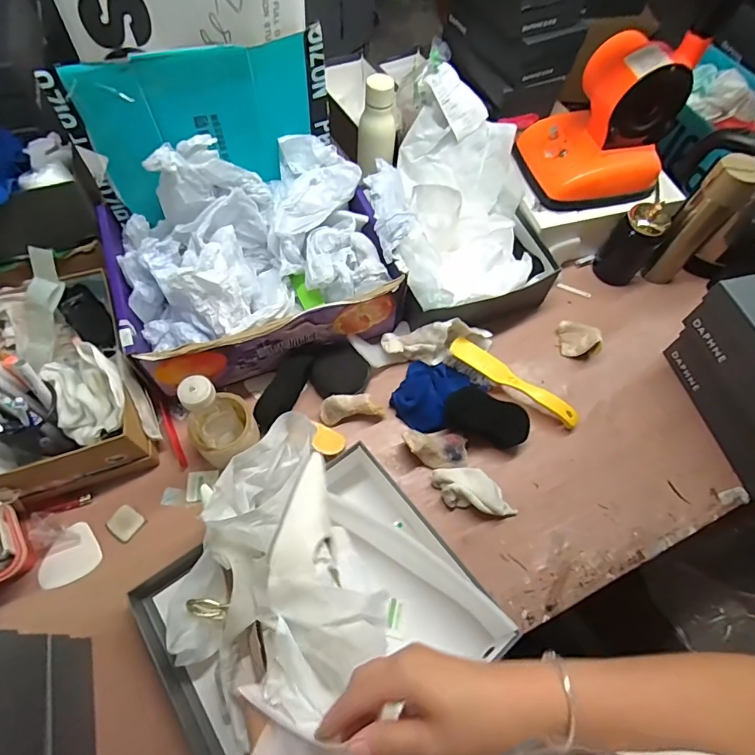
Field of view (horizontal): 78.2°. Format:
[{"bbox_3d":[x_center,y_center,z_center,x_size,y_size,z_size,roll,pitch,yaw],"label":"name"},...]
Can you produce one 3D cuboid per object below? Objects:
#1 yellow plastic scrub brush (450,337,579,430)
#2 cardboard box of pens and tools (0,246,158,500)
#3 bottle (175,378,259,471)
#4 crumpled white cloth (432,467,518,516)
[{"bbox_3d":[0.216,0.012,0.747,0.227,0.039,0.045,33,65,14],"label":"yellow plastic scrub brush"},{"bbox_3d":[-0.456,-0.015,0.657,0.201,0.134,0.326,-19,65,-13],"label":"cardboard box of pens and tools"},{"bbox_3d":[-0.208,0.054,0.607,0.084,0.162,0.071,-32,68,-18],"label":"bottle"},{"bbox_3d":[0.139,0.161,0.663,0.122,0.041,0.053,15,63,5],"label":"crumpled white cloth"}]

